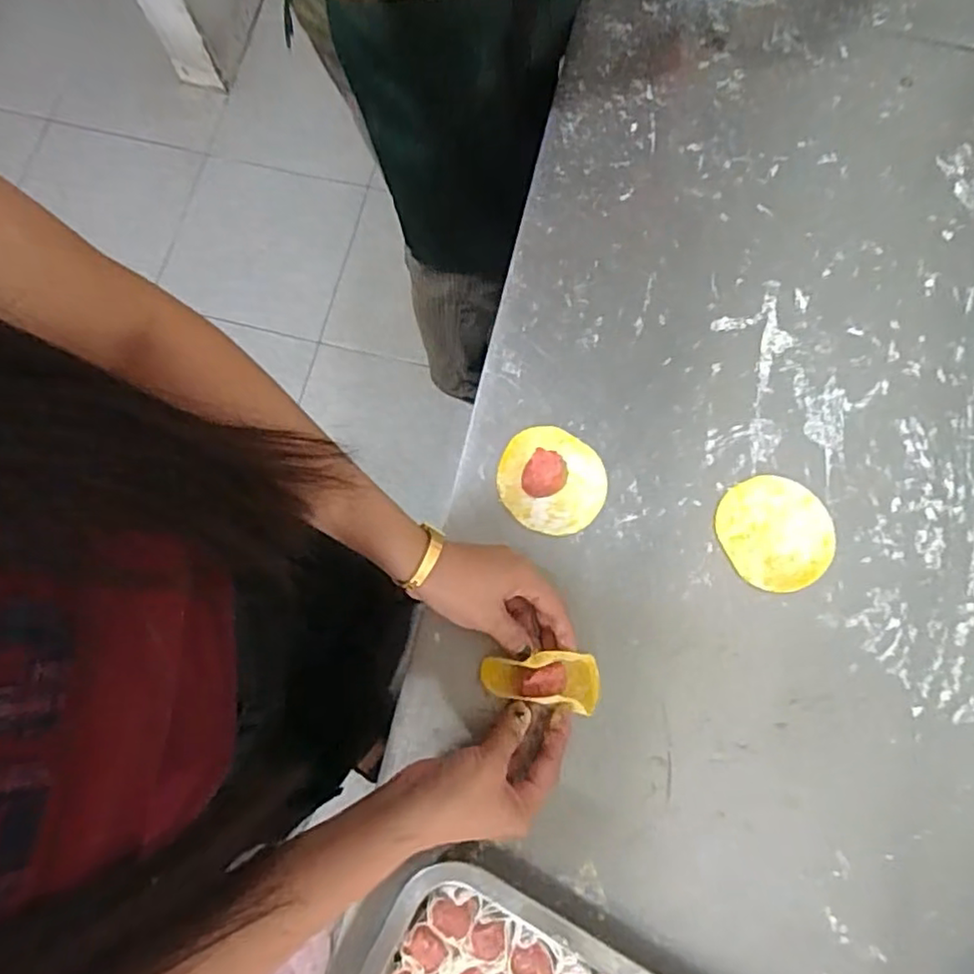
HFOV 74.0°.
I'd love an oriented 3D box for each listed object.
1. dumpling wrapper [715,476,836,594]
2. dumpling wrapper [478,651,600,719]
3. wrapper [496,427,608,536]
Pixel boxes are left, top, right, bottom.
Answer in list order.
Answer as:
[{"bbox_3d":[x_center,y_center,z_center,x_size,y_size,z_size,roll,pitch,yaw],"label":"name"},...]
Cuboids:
[{"bbox_3d":[0.231,0.035,0.514,0.087,0.004,0.090,0,78,1],"label":"dumpling wrapper"},{"bbox_3d":[0.040,0.141,0.472,0.085,0.029,0.040,7,78,-6],"label":"dumpling wrapper"},{"bbox_3d":[0.052,-0.007,0.513,0.087,0.026,0.083,0,78,1],"label":"wrapper"}]

